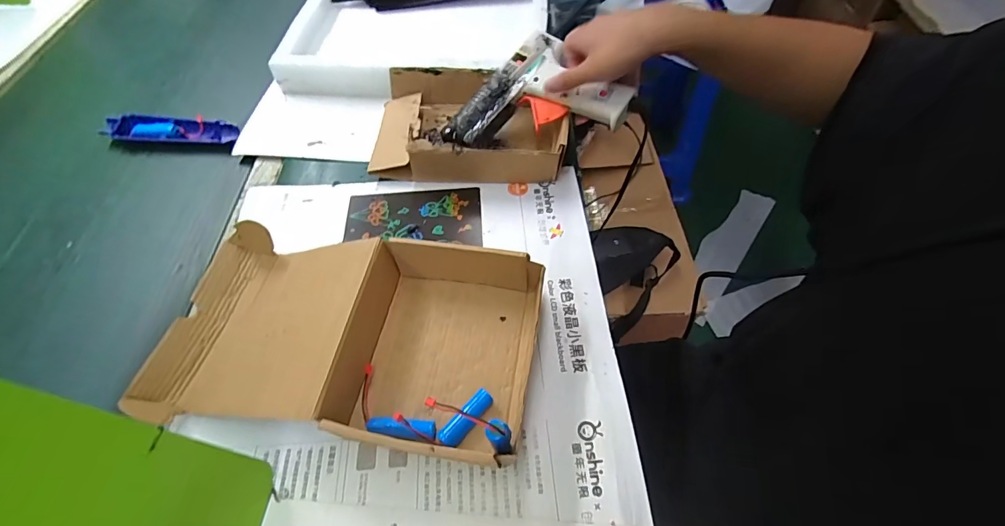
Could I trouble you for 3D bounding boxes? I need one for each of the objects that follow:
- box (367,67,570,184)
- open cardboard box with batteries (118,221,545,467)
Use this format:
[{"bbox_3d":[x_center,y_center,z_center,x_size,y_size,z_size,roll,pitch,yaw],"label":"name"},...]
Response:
[{"bbox_3d":[-0.041,-0.166,0.523,0.214,0.059,0.152,2,57,1],"label":"box"},{"bbox_3d":[-0.128,0.055,0.371,0.309,0.048,0.181,6,57,5],"label":"open cardboard box with batteries"}]

